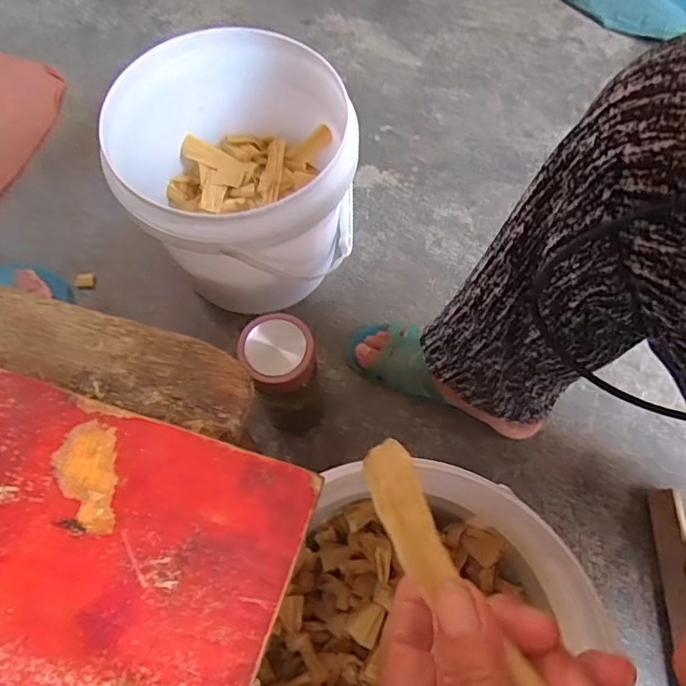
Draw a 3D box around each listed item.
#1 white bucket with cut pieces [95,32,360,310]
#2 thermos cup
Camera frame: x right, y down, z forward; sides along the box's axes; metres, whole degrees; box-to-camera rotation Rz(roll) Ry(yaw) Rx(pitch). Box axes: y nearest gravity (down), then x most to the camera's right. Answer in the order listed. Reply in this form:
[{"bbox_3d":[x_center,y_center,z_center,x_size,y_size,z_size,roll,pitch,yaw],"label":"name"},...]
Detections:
[{"bbox_3d":[-0.119,-0.186,0.650,0.266,0.228,0.275,0,67,-1],"label":"white bucket with cut pieces"},{"bbox_3d":[-0.060,0.037,0.578,0.076,0.185,0.078,-9,69,-5],"label":"thermos cup"}]

